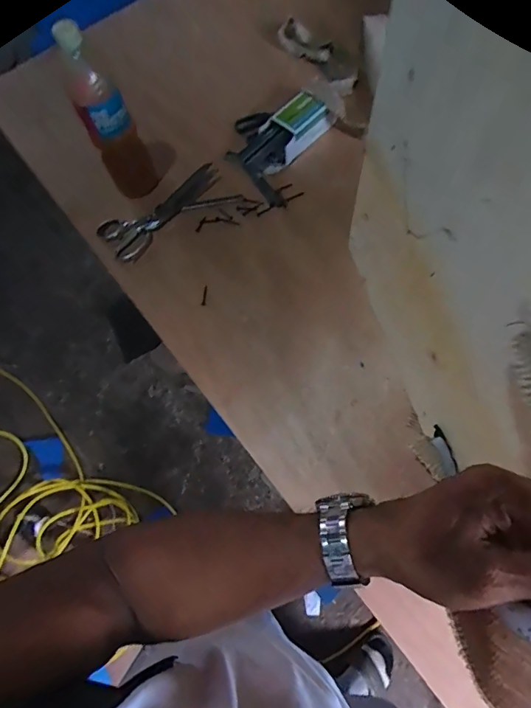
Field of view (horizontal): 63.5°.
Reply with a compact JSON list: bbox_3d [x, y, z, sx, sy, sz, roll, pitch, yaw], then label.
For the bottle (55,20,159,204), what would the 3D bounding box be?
[{"bbox_3d":[-0.238,-0.354,0.666,0.080,0.286,0.068,-28,69,-8],"label":"bottle"}]

